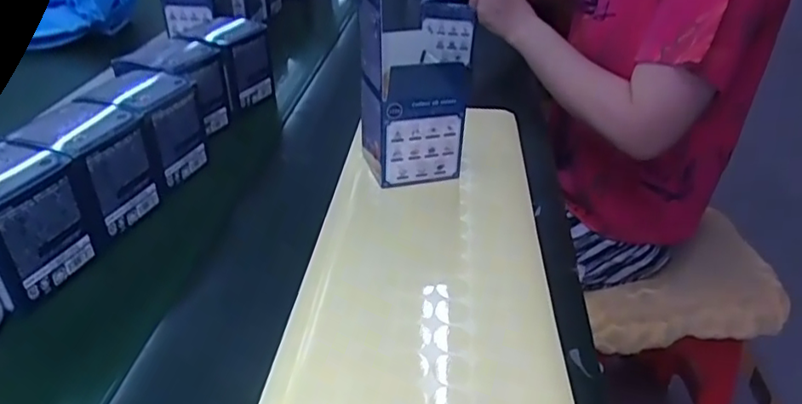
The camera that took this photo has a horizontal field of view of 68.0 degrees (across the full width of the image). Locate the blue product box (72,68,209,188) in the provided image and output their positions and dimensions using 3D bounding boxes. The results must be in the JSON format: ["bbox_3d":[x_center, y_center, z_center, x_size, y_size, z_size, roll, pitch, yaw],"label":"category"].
[{"bbox_3d":[-0.245,-0.073,0.572,0.084,0.086,0.087,9,34,13],"label":"blue product box"}]

